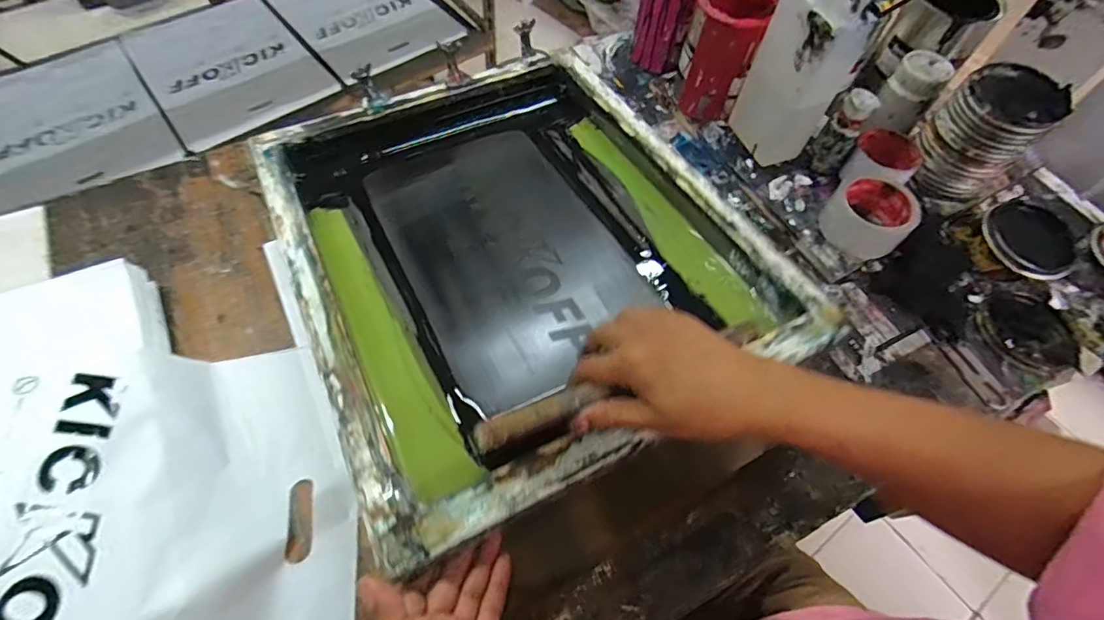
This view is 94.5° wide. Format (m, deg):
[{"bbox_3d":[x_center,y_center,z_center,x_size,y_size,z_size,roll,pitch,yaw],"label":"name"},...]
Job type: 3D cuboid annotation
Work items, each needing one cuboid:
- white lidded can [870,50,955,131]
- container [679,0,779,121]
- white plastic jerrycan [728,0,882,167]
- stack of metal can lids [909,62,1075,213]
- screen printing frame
[{"bbox_3d":[0.465,-0.288,0.667,0.063,0.071,0.062,10,61,4],"label":"white lidded can"},{"bbox_3d":[0.225,-0.350,0.685,0.090,0.135,0.114,20,62,9],"label":"container"},{"bbox_3d":[0.297,-0.287,0.618,0.064,0.216,0.100,-25,65,-15],"label":"white plastic jerrycan"},{"bbox_3d":[0.524,-0.215,0.625,0.111,0.133,0.110,-35,69,-18],"label":"stack of metal can lids"},{"bbox_3d":[-0.046,-0.084,0.579,0.452,0.052,0.551,-24,58,-14],"label":"screen printing frame"}]

